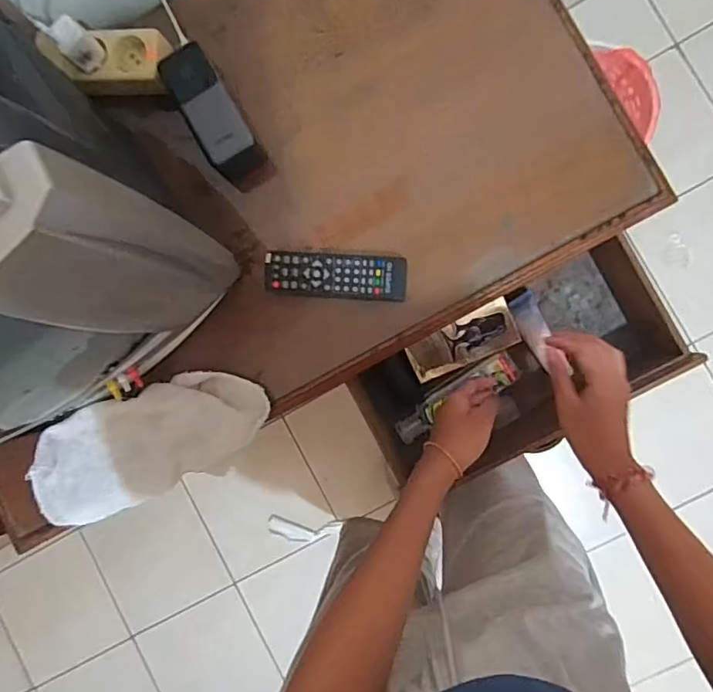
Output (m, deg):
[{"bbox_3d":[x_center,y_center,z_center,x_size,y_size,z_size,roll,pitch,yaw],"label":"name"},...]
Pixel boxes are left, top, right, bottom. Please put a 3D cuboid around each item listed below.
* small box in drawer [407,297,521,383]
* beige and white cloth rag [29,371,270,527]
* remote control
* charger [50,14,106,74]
[{"bbox_3d":[0.133,-0.005,0.683,0.135,0.022,0.057,-25,85,9],"label":"small box in drawer"},{"bbox_3d":[-0.232,0.110,0.608,0.277,0.044,0.115,-21,86,9],"label":"beige and white cloth rag"},{"bbox_3d":[-0.023,-0.074,0.584,0.148,0.025,0.046,3,90,10],"label":"remote control"},{"bbox_3d":[-0.289,-0.311,0.564,0.029,0.049,0.033,43,94,6],"label":"charger"}]

